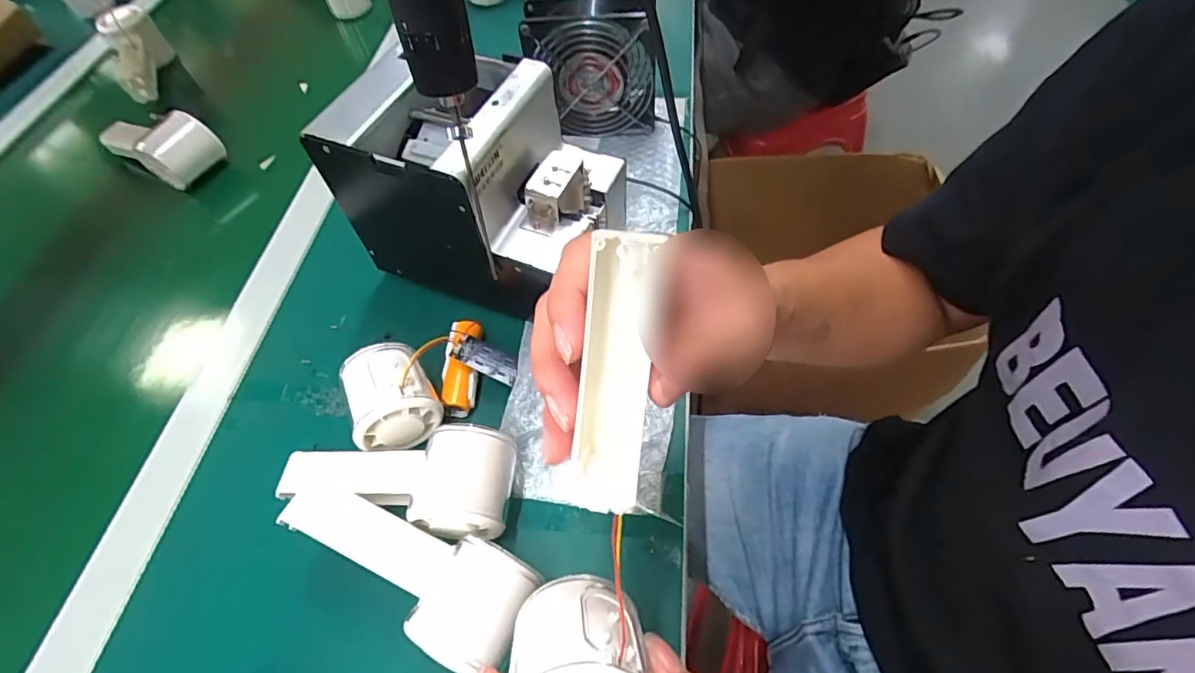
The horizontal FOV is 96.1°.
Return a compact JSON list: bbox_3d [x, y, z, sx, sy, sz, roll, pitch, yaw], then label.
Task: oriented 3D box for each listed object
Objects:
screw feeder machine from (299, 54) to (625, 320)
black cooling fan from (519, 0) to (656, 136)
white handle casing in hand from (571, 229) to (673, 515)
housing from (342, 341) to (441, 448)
[{"bbox_3d":[-0.084,-0.116,0.414,0.181,0.147,0.126,18,62,16],"label":"screw feeder machine"},{"bbox_3d":[-0.004,-0.257,0.515,0.119,0.117,0.046,-2,58,5],"label":"black cooling fan"},{"bbox_3d":[0.007,0.011,0.207,0.028,0.101,0.038,5,15,3],"label":"white handle casing in hand"},{"bbox_3d":[-0.144,0.045,0.379,0.059,0.053,0.064,-29,60,-12],"label":"housing"}]

